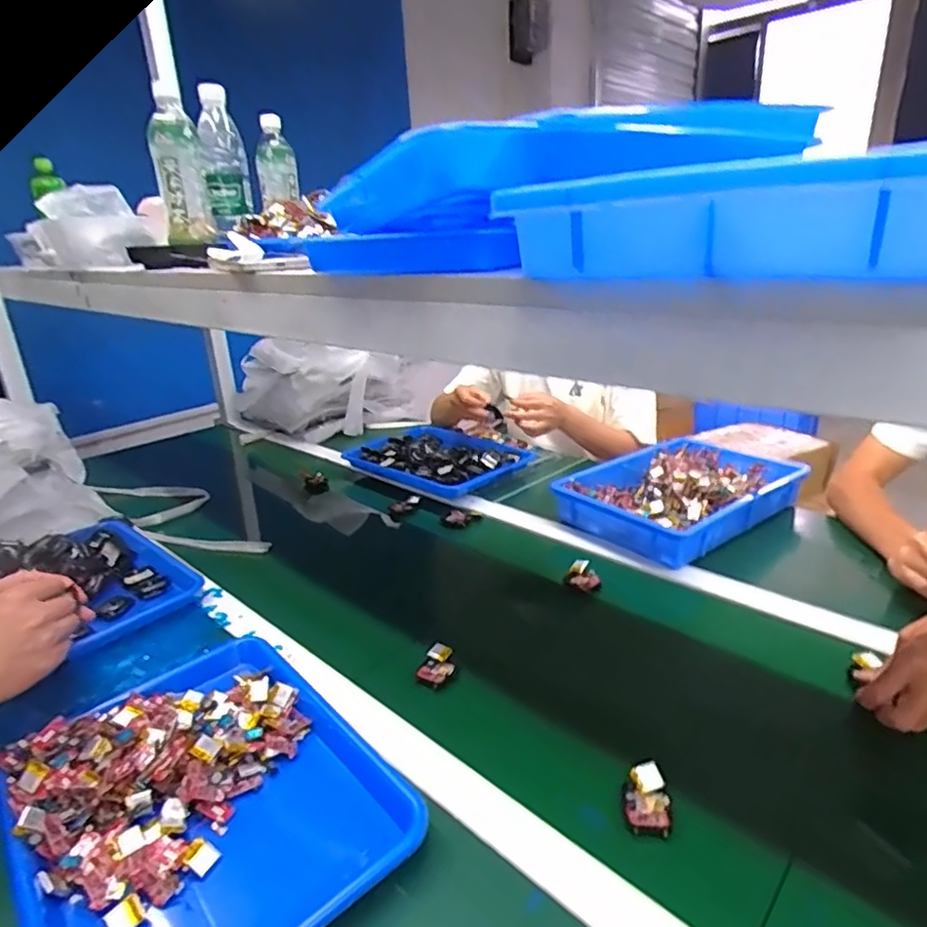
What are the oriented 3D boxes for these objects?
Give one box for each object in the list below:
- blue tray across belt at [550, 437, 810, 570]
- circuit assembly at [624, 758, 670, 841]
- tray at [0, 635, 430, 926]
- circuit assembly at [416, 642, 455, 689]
[{"bbox_3d":[0.353,0.039,0.988,0.376,0.056,0.249,-18,25,-32],"label":"blue tray across belt"},{"bbox_3d":[0.150,0.273,0.494,0.035,0.020,0.057,-1,21,9],"label":"circuit assembly"},{"bbox_3d":[-0.211,0.276,0.498,0.263,0.056,0.327,-22,27,-38],"label":"tray"},{"bbox_3d":[-0.027,0.220,0.663,0.030,0.019,0.051,7,24,27],"label":"circuit assembly"}]

